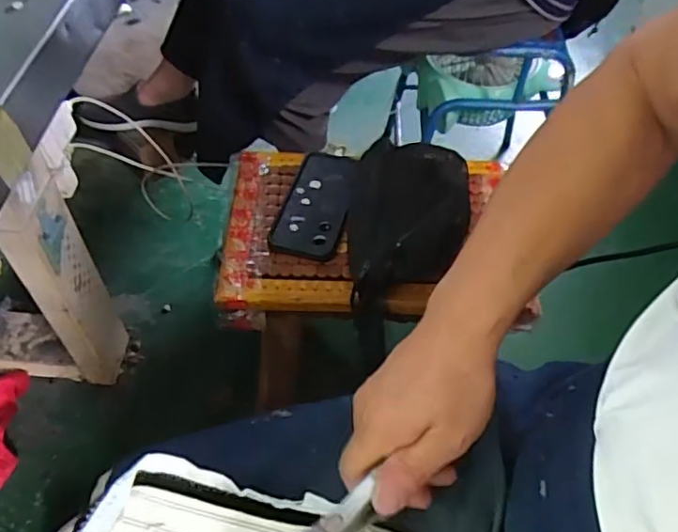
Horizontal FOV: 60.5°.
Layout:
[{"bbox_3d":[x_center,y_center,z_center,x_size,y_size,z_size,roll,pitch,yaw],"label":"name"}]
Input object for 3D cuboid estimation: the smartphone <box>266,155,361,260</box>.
[{"bbox_3d":[-0.026,-0.081,0.721,0.078,0.012,0.176,13,53,6],"label":"smartphone"}]

